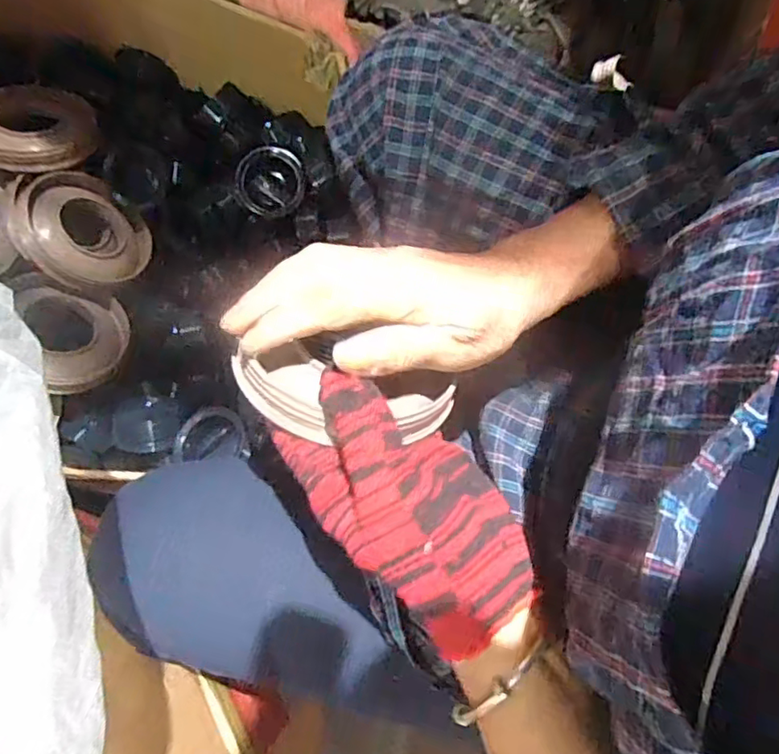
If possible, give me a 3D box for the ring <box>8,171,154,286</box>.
[{"bbox_3d":[-0.318,-0.150,0.603,0.135,0.040,0.111,53,50,-2],"label":"ring"}]

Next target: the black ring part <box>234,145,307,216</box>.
[{"bbox_3d":[-0.121,-0.200,0.610,0.072,0.027,0.064,-20,80,-4],"label":"black ring part"}]

